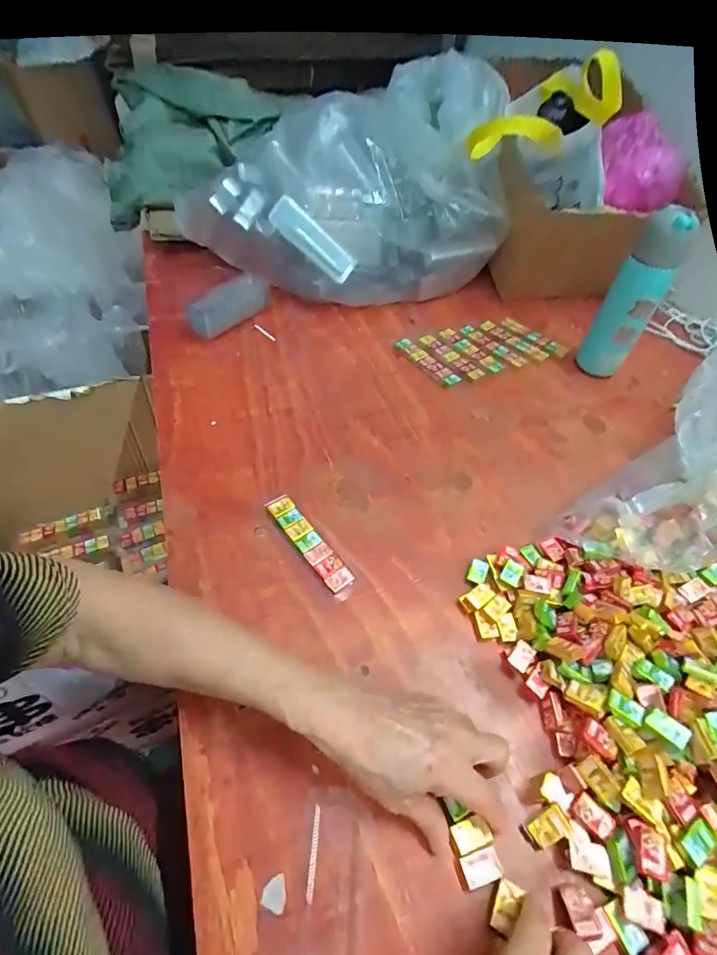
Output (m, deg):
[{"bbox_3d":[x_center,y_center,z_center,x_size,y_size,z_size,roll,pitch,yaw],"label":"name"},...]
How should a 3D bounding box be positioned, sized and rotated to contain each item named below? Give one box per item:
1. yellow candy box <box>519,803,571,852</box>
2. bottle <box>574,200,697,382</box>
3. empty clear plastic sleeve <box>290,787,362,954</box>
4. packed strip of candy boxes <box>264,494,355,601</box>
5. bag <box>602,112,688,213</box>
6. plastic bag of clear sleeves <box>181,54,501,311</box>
[{"bbox_3d":[0.130,0.243,0.313,0.028,0.011,0.018,-18,54,-19],"label":"yellow candy box"},{"bbox_3d":[0.365,-0.234,0.601,0.060,0.208,0.053,30,54,20],"label":"bottle"},{"bbox_3d":[-0.021,0.276,0.275,0.036,0.004,0.141,6,50,1],"label":"empty clear plastic sleeve"},{"bbox_3d":[-0.048,0.066,0.444,0.025,0.010,0.126,-30,58,-26],"label":"packed strip of candy boxes"},{"bbox_3d":[0.463,-0.512,0.740,0.140,0.109,0.077,16,51,9],"label":"bag"},{"bbox_3d":[0.008,-0.442,0.703,0.406,0.267,0.222,-17,53,-18],"label":"plastic bag of clear sleeves"}]

